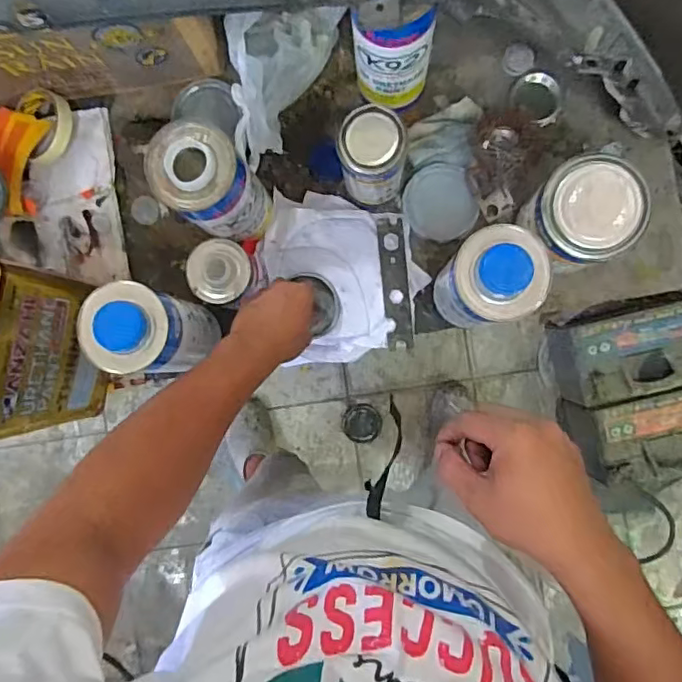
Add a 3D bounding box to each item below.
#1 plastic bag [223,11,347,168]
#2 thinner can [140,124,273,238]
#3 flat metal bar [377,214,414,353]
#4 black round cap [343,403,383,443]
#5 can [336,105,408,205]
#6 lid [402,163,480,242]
[{"bbox_3d":[-0.085,-0.321,0.674,0.104,0.069,0.206,25,91,3],"label":"plastic bag"},{"bbox_3d":[-0.131,-0.155,0.595,0.089,0.163,0.086,0,90,3],"label":"thinner can"},{"bbox_3d":[0.068,-0.070,0.698,0.034,0.005,0.156,-5,88,-12],"label":"flat metal bar"},{"bbox_3d":[0.052,0.201,1.415,0.092,0.008,0.092,8,90,3],"label":"black round cap"},{"bbox_3d":[0.034,-0.195,0.627,0.067,0.123,0.068,0,90,3],"label":"can"},{"bbox_3d":[0.118,-0.166,0.694,0.082,0.013,0.090,0,90,3],"label":"lid"}]

